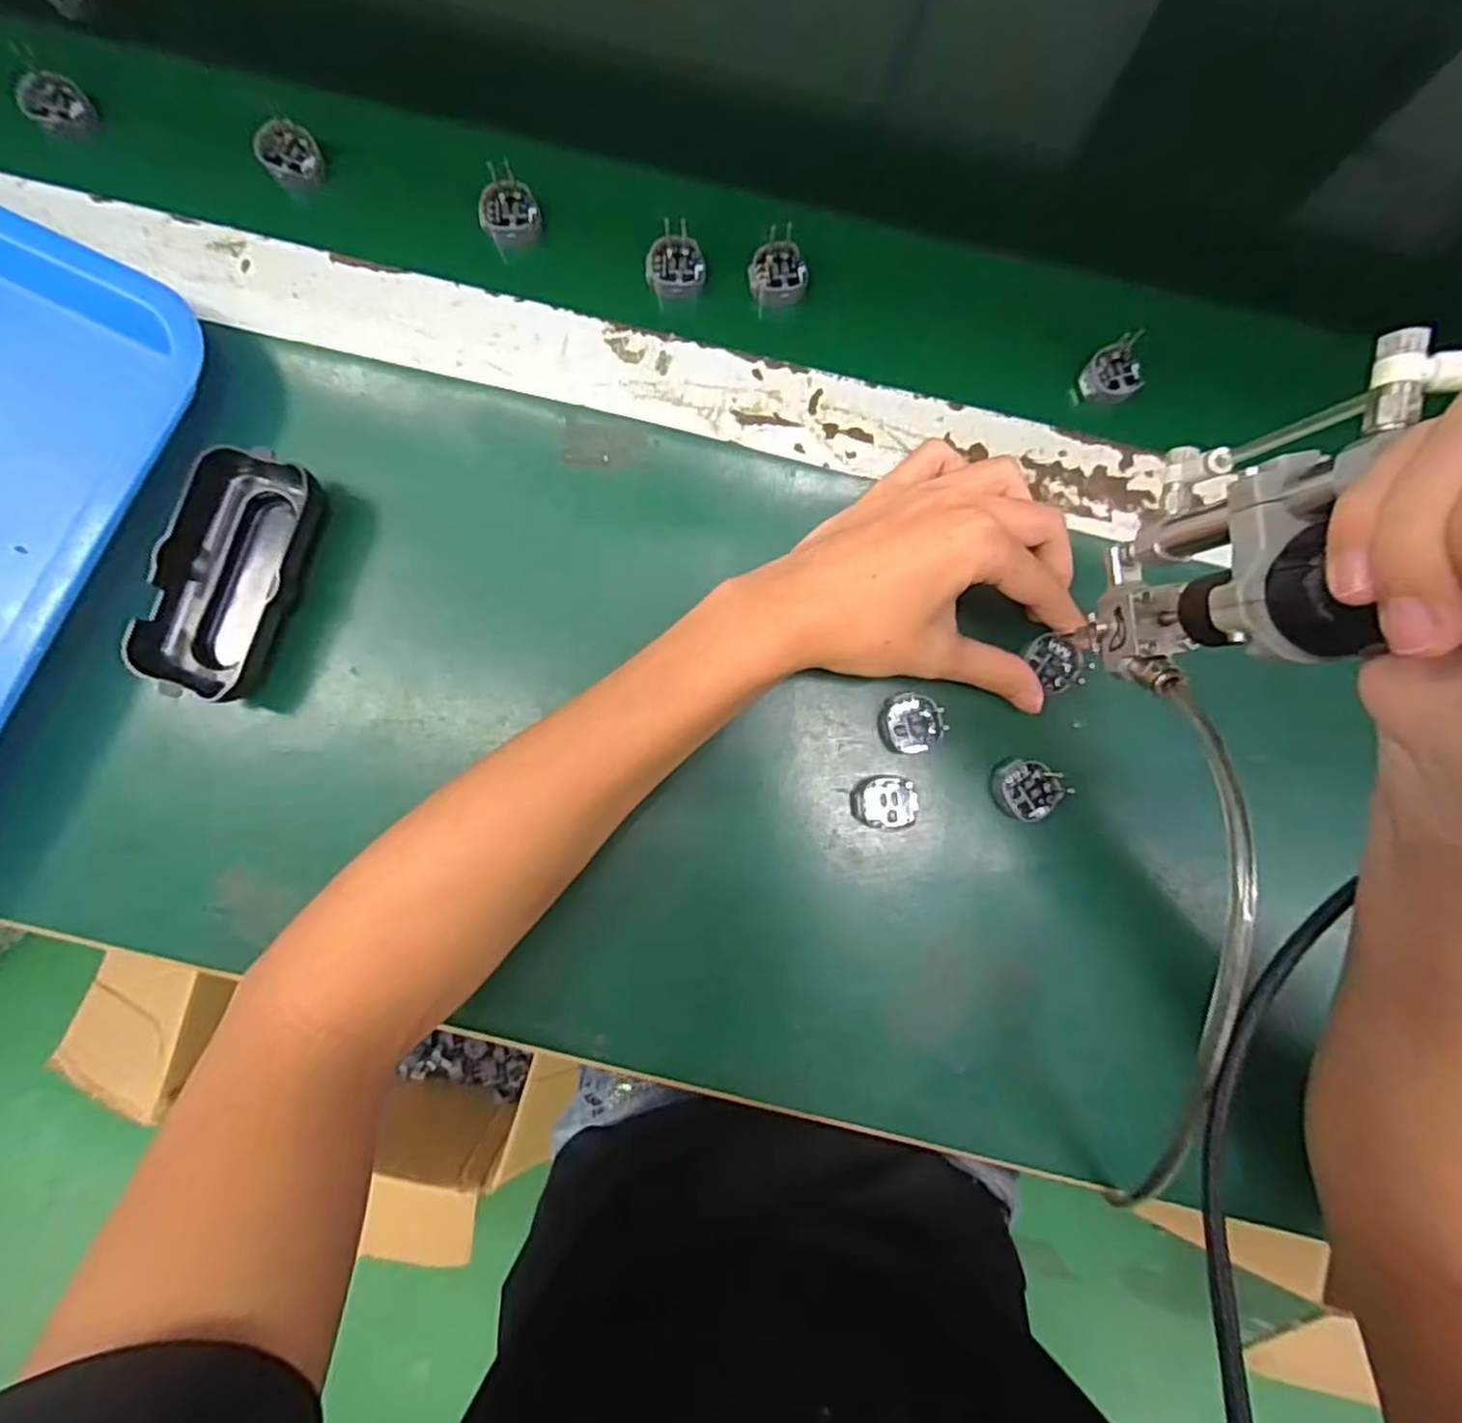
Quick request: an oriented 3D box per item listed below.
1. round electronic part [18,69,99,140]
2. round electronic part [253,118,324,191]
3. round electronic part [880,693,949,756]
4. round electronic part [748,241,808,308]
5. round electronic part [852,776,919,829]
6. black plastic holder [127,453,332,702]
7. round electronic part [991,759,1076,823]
[{"bbox_3d":[-0.336,-0.303,0.348,0.026,0.014,0.027,0,85,-1],"label":"round electronic part"},{"bbox_3d":[-0.220,-0.277,0.349,0.026,0.013,0.027,0,85,-1],"label":"round electronic part"},{"bbox_3d":[0.083,0.005,0.323,0.026,0.016,0.028,0,85,-1],"label":"round electronic part"},{"bbox_3d":[0.024,-0.217,0.349,0.028,0.008,0.029,0,85,-1],"label":"round electronic part"},{"bbox_3d":[0.071,0.042,0.326,0.029,0.011,0.023,5,85,0],"label":"round electronic part"},{"bbox_3d":[-0.226,-0.061,0.317,0.055,0.024,0.109,16,85,1],"label":"black plastic holder"},{"bbox_3d":[0.137,0.037,0.324,0.030,0.012,0.026,27,85,2],"label":"round electronic part"}]

